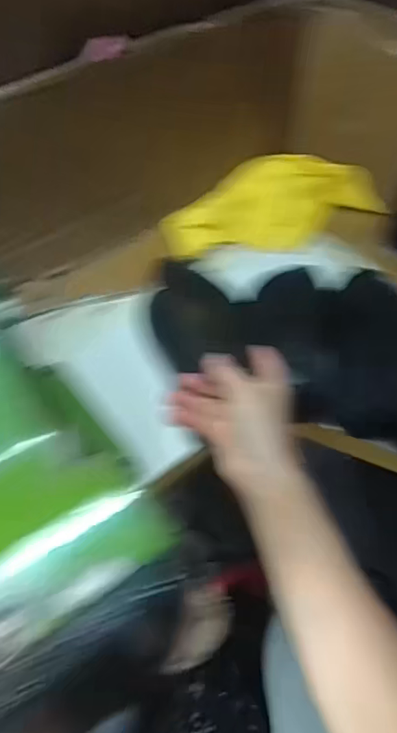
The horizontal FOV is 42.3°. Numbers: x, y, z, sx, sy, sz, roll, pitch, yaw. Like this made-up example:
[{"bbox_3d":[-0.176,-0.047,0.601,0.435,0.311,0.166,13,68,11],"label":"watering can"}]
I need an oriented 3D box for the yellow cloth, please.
[{"bbox_3d":[0.102,-0.242,0.773,0.312,0.054,0.145,-15,54,-9],"label":"yellow cloth"}]

